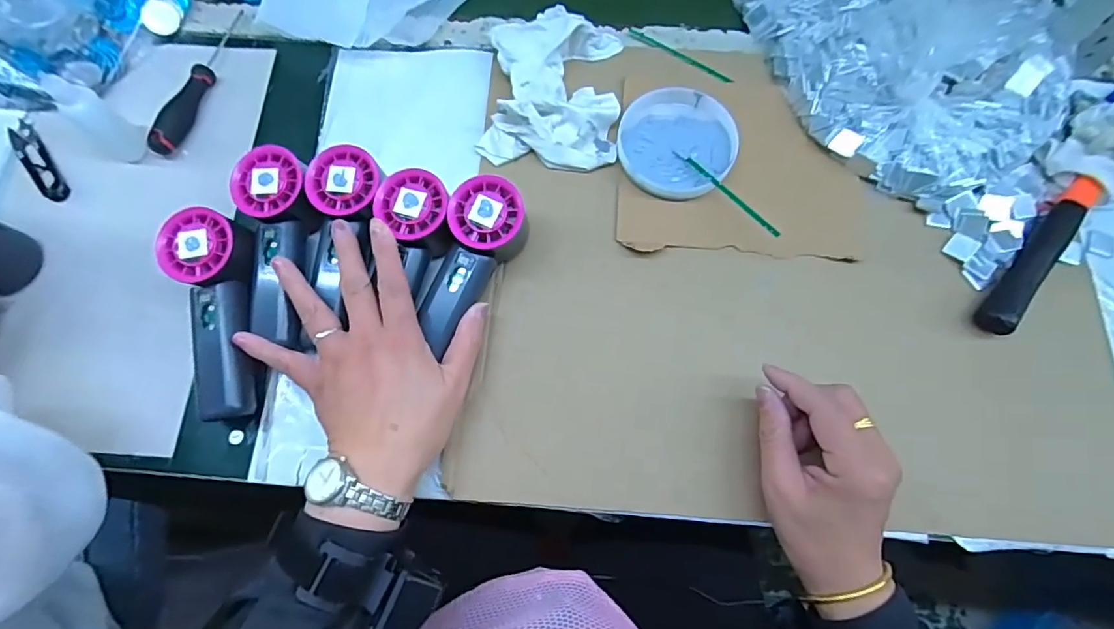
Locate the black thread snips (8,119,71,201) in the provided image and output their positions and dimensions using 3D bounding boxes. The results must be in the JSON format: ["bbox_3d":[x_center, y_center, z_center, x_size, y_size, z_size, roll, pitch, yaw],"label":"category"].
[{"bbox_3d":[-0.460,-0.136,0.457,0.021,0.006,0.096,-38,75,-13],"label":"black thread snips"}]

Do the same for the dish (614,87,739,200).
[{"bbox_3d":[0.104,-0.148,0.445,0.098,0.013,0.102,0,70,0],"label":"dish"}]

